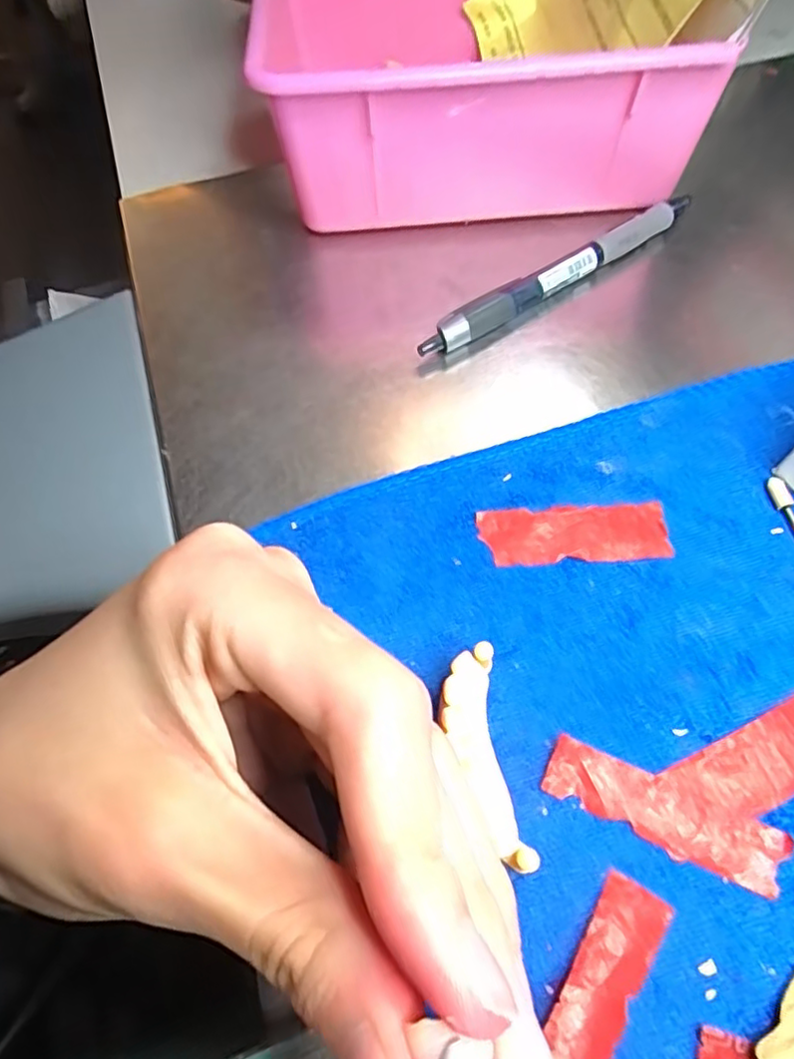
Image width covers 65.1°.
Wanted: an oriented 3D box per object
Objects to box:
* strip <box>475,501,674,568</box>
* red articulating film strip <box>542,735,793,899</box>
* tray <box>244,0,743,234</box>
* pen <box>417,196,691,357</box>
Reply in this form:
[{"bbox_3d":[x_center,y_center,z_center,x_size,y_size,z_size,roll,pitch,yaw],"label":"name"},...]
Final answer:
[{"bbox_3d":[0.055,0.002,0.196,0.057,0.004,0.019,-2,62,2],"label":"strip"},{"bbox_3d":[0.067,0.072,0.158,0.058,0.004,0.016,20,65,13],"label":"red articulating film strip"},{"bbox_3d":[0.027,-0.209,0.275,0.163,0.065,0.159,-7,62,0],"label":"tray"},{"bbox_3d":[0.064,-0.101,0.247,0.133,0.013,0.011,-32,65,-13],"label":"pen"}]

